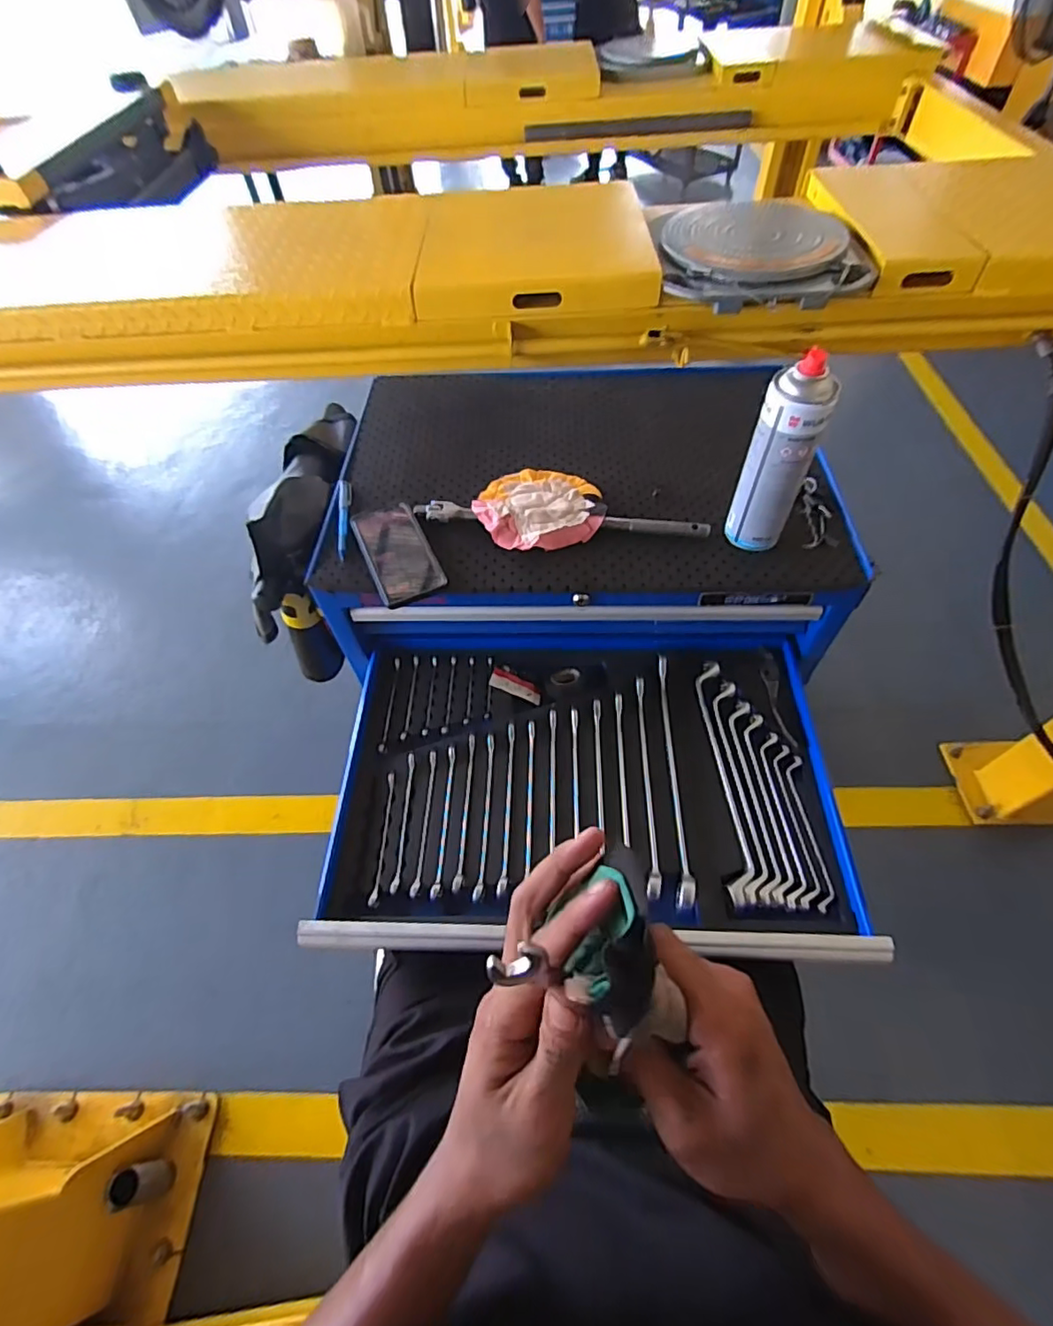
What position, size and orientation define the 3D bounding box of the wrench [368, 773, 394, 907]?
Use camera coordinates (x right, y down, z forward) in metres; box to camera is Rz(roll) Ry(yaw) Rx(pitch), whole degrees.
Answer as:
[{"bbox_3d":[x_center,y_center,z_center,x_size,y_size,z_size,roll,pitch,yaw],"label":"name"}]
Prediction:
[{"bbox_3d":[-0.169,0.203,0.675,0.010,0.010,0.156,-2,54,1],"label":"wrench"}]

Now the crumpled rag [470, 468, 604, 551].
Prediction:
[{"bbox_3d":[0.016,-0.204,0.737,0.156,0.029,0.152,-2,54,1],"label":"crumpled rag"}]

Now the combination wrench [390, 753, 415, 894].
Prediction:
[{"bbox_3d":[-0.147,0.187,0.686,0.009,0.019,0.168,-1,54,2],"label":"combination wrench"}]

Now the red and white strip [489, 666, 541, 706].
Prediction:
[{"bbox_3d":[-0.013,0.030,0.784,0.075,0.011,0.030,26,50,-12],"label":"red and white strip"}]

